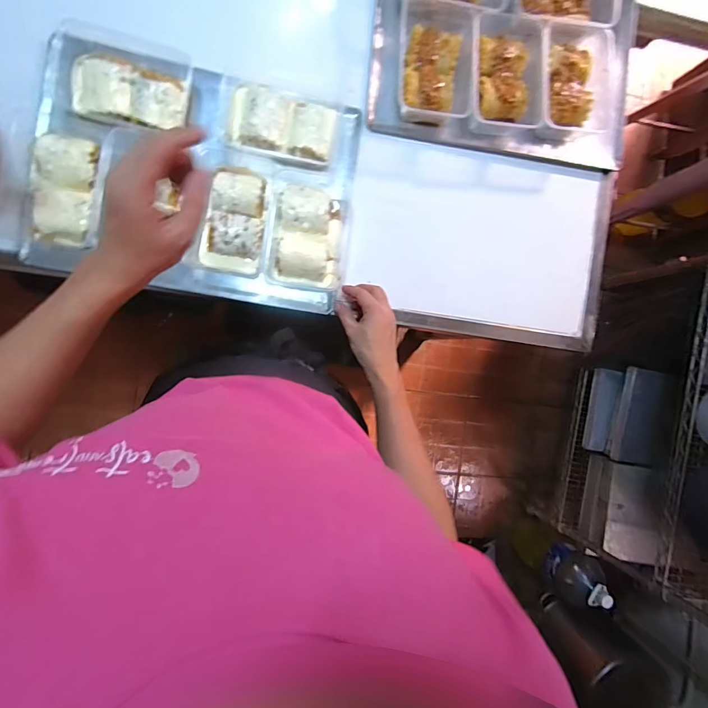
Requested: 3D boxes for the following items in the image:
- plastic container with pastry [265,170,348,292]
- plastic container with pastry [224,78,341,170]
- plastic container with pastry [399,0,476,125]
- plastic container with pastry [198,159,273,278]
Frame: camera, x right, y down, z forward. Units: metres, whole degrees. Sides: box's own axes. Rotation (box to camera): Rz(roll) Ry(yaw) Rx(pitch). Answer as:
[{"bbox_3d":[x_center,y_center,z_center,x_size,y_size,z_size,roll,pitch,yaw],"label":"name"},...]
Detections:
[{"bbox_3d":[-0.071,-0.191,0.611,0.114,0.048,0.178,5,91,-8],"label":"plastic container with pastry"},{"bbox_3d":[-0.108,-0.345,0.601,0.164,0.037,0.100,8,90,-8],"label":"plastic container with pastry"},{"bbox_3d":[0.128,-0.461,0.626,0.117,0.047,0.179,3,91,-8],"label":"plastic container with pastry"},{"bbox_3d":[-0.178,-0.208,0.599,0.100,0.039,0.178,9,90,-8],"label":"plastic container with pastry"}]

